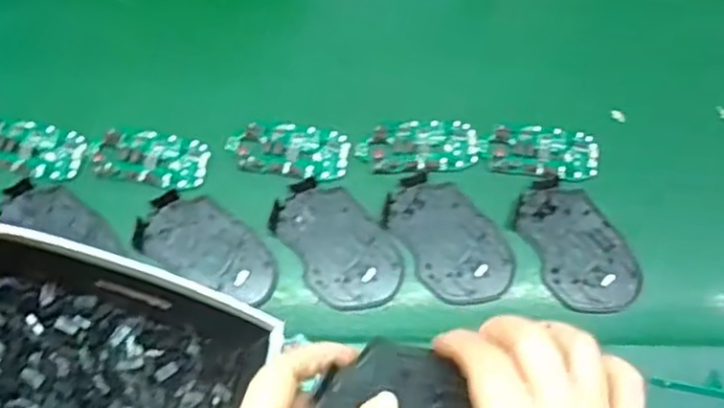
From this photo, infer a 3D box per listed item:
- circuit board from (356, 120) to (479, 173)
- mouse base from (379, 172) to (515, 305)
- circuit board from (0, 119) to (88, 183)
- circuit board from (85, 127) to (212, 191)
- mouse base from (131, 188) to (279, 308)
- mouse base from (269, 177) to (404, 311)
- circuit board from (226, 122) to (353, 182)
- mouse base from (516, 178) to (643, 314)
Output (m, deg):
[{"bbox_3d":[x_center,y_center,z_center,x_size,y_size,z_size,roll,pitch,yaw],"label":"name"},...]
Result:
[{"bbox_3d":[0.047,-0.049,0.586,0.098,0.007,0.046,-4,71,-3],"label":"circuit board"},{"bbox_3d":[0.070,0.027,0.563,0.072,0.006,0.114,-32,75,-11],"label":"mouse base"},{"bbox_3d":[-0.280,-0.048,0.582,0.096,0.007,0.046,13,72,3],"label":"circuit board"},{"bbox_3d":[-0.177,-0.040,0.581,0.094,0.005,0.045,9,71,2],"label":"circuit board"},{"bbox_3d":[-0.121,0.034,0.560,0.118,0.006,0.062,25,73,7],"label":"mouse base"},{"bbox_3d":[-0.021,0.033,0.561,0.071,0.005,0.116,-39,76,-13],"label":"mouse base"},{"bbox_3d":[-0.061,-0.045,0.584,0.098,0.006,0.045,8,71,1],"label":"circuit board"},{"bbox_3d":[0.173,0.033,0.562,0.071,0.011,0.113,-22,73,-8],"label":"mouse base"}]

